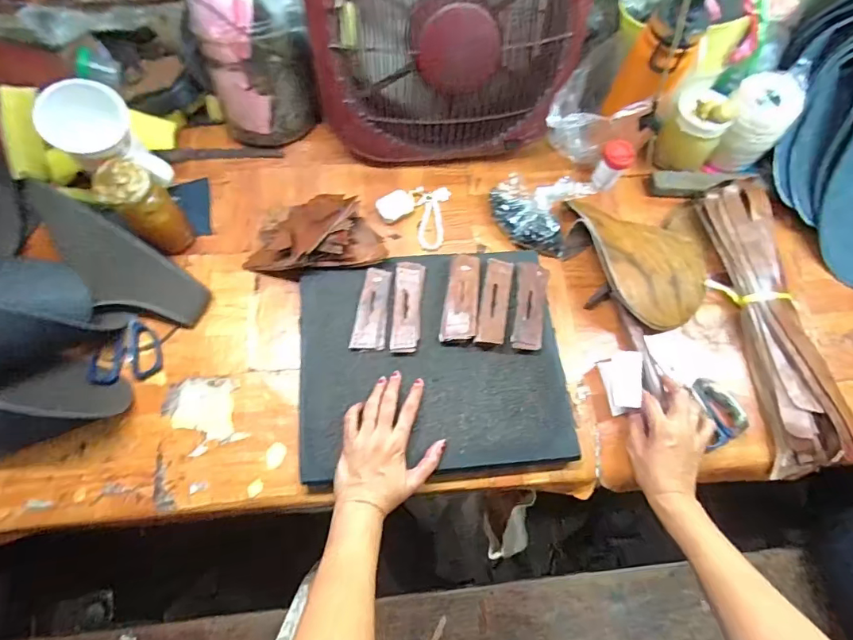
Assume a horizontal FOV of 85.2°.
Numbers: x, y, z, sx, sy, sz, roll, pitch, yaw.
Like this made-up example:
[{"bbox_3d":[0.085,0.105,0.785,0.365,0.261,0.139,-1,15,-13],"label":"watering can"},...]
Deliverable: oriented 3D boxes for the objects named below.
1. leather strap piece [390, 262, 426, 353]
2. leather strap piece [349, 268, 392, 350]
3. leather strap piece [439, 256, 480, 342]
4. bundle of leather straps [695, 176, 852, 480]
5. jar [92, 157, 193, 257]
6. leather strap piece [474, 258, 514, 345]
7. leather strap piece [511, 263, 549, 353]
[{"bbox_3d":[-0.025,-0.017,0.607,0.038,0.012,0.126,5,68,0],"label":"leather strap piece"},{"bbox_3d":[-0.070,-0.015,0.611,0.041,0.007,0.112,7,68,1],"label":"leather strap piece"},{"bbox_3d":[0.049,-0.030,0.610,0.045,0.023,0.123,9,68,2],"label":"leather strap piece"},{"bbox_3d":[0.464,-0.009,0.626,0.091,0.044,0.411,-1,68,-3],"label":"bundle of leather straps"},{"bbox_3d":[-0.351,-0.134,0.596,0.060,0.136,0.068,-40,75,-16],"label":"jar"},{"bbox_3d":[0.091,-0.026,0.610,0.035,0.006,0.122,11,68,2],"label":"leather strap piece"},{"bbox_3d":[0.137,-0.020,0.613,0.041,0.004,0.125,8,68,1],"label":"leather strap piece"}]

